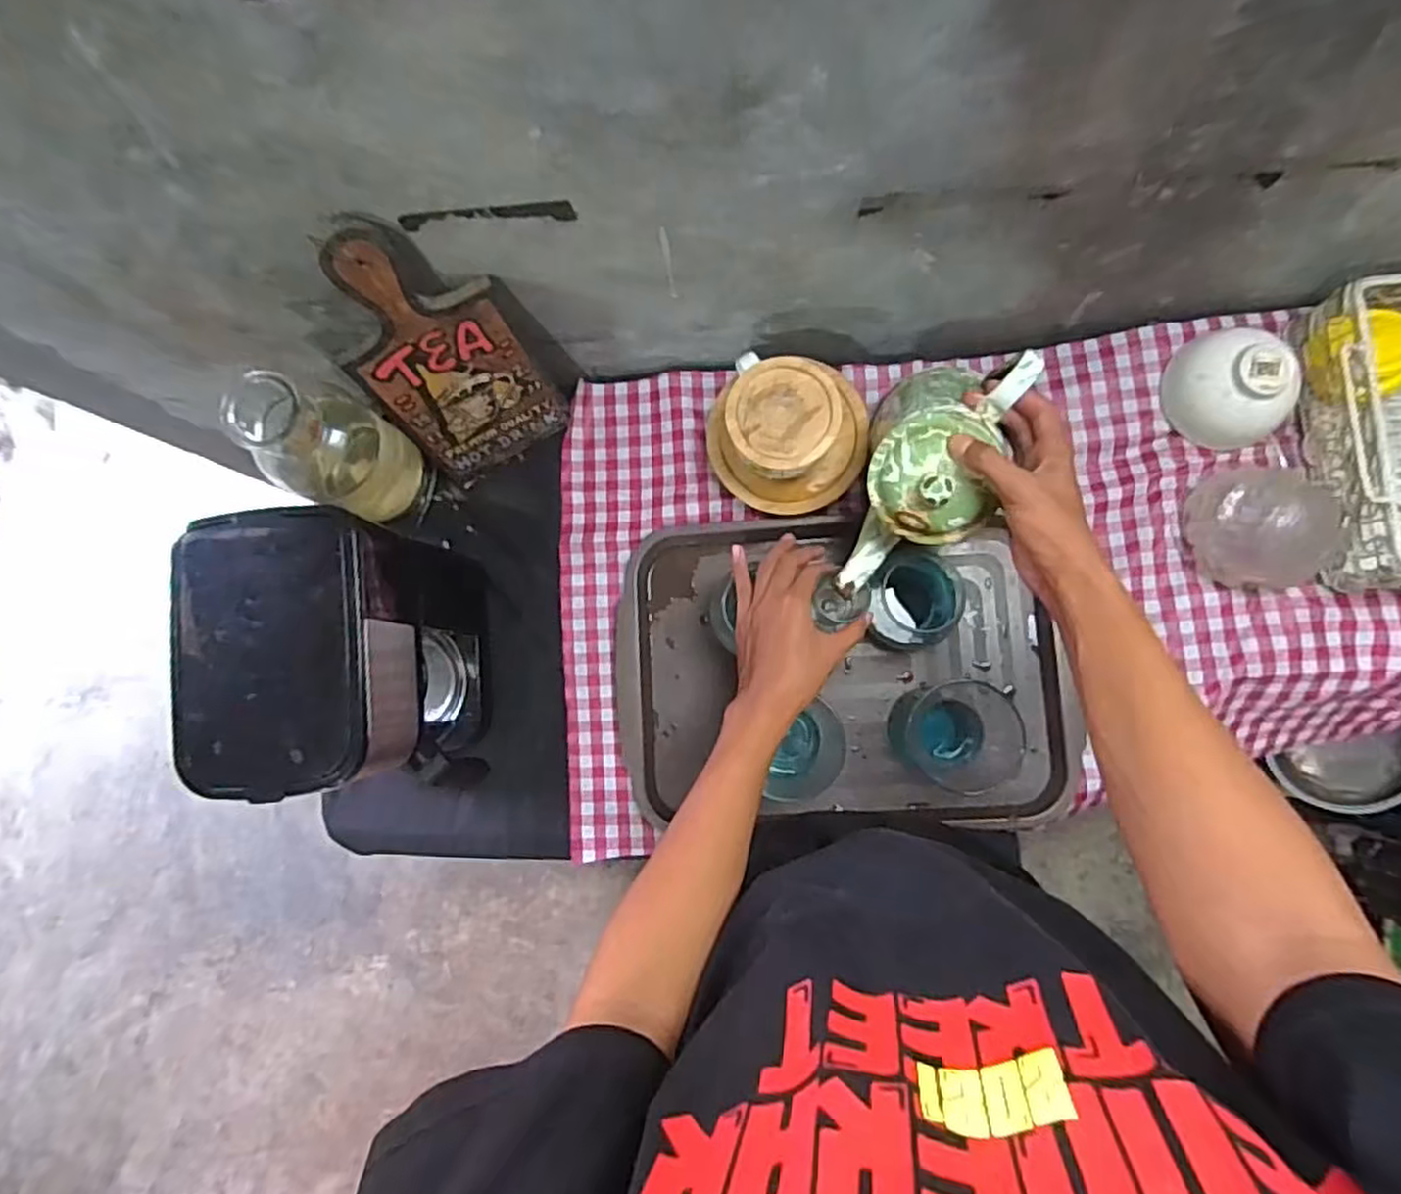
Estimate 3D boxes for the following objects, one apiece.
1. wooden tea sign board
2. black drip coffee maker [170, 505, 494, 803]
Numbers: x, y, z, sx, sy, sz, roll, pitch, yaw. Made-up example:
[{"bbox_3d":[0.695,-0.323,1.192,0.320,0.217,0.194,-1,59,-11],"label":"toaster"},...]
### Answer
[{"bbox_3d":[-0.225,-0.203,0.638,0.132,0.275,0.009,-28,67,3],"label":"wooden tea sign board"},{"bbox_3d":[-0.288,0.046,0.616,0.130,0.248,0.196,-2,83,4],"label":"black drip coffee maker"}]

